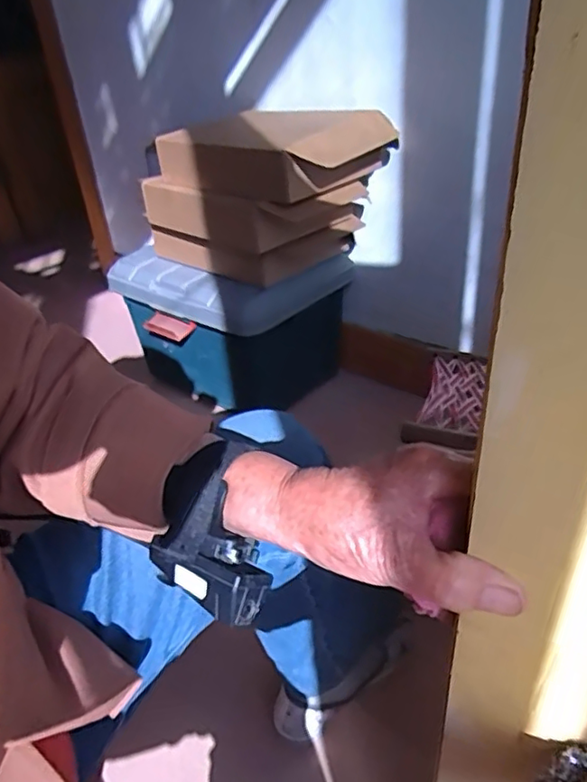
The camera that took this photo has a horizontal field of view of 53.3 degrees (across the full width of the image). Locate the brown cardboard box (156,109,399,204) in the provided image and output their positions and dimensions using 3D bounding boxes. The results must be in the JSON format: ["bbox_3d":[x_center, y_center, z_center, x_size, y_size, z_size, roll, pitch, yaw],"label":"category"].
[{"bbox_3d":[-0.028,-0.465,1.131,0.434,0.092,0.296,23,43,37],"label":"brown cardboard box"}]

